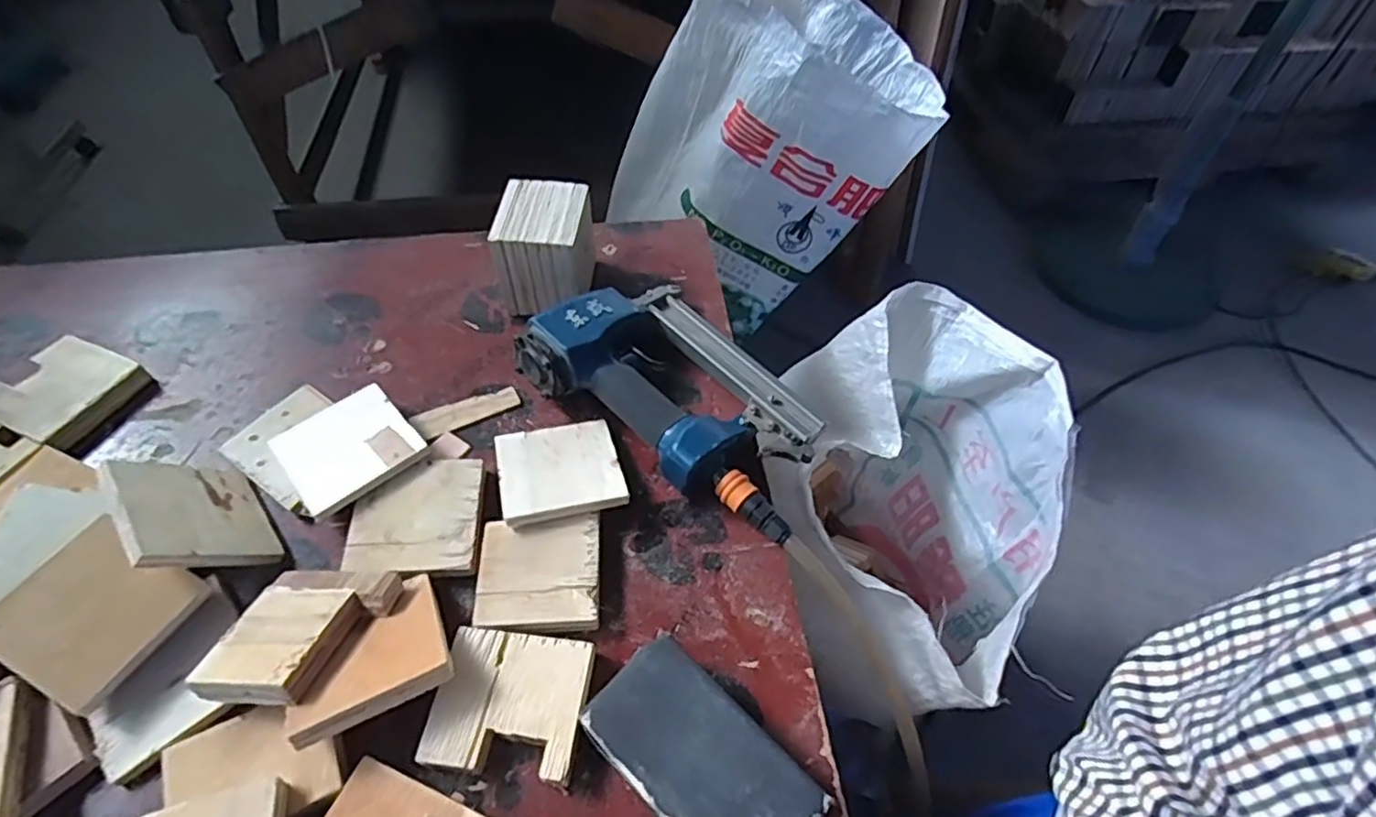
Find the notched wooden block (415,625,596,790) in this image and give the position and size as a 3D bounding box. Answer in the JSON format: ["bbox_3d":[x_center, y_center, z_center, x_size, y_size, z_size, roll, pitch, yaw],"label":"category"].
[{"bbox_3d":[-0.111,0.186,0.424,0.090,0.022,0.082,7,53,1],"label":"notched wooden block"}]

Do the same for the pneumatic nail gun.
[{"bbox_3d":[0.006,-0.020,0.564,0.261,0.063,0.159,33,58,19],"label":"pneumatic nail gun"}]

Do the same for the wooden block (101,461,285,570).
[{"bbox_3d":[-0.341,0.072,0.463,0.007,0.091,0.091,-48,63,12],"label":"wooden block"}]

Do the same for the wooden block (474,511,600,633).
[{"bbox_3d":[-0.105,0.119,0.477,0.082,0.021,0.080,-2,54,-5],"label":"wooden block"}]

